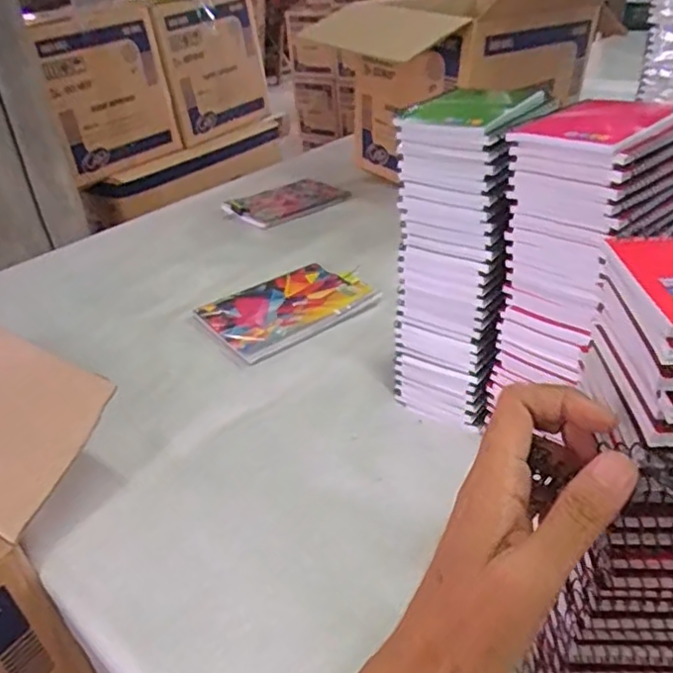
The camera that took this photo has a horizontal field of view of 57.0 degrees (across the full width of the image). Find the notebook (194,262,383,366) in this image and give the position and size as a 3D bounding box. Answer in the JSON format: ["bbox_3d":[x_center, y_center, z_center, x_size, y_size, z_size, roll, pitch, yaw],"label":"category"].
[{"bbox_3d":[-0.063,-0.041,0.826,0.205,0.017,0.146,-24,39,-24],"label":"notebook"}]

